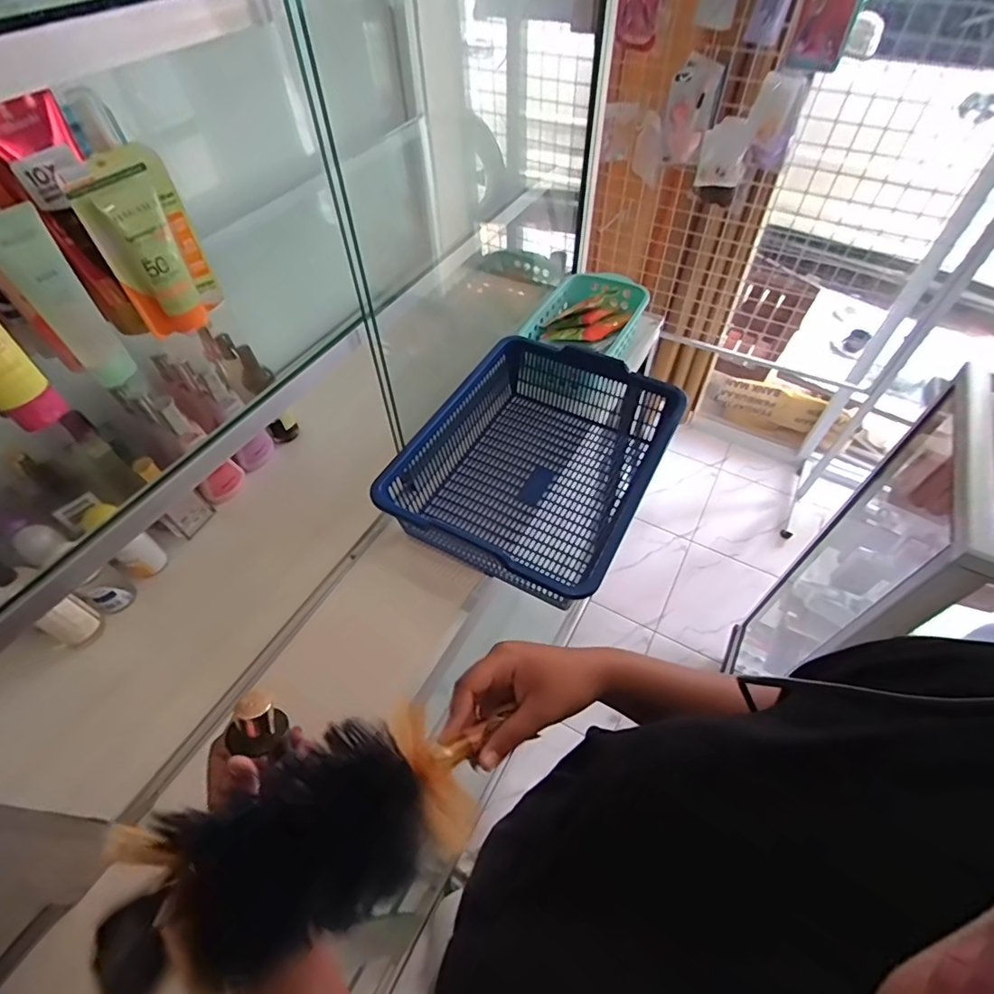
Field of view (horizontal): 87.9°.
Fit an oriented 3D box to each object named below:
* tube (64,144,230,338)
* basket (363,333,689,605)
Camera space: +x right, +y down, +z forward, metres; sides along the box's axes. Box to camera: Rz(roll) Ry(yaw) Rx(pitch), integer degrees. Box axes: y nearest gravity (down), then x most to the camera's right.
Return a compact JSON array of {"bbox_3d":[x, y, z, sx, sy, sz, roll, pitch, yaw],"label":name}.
[{"bbox_3d":[-0.296,-0.215,0.444,0.032,0.136,0.073,13,54,10],"label":"tube"},{"bbox_3d":[0.036,-0.047,0.648,0.268,0.104,0.330,24,57,18],"label":"basket"}]

